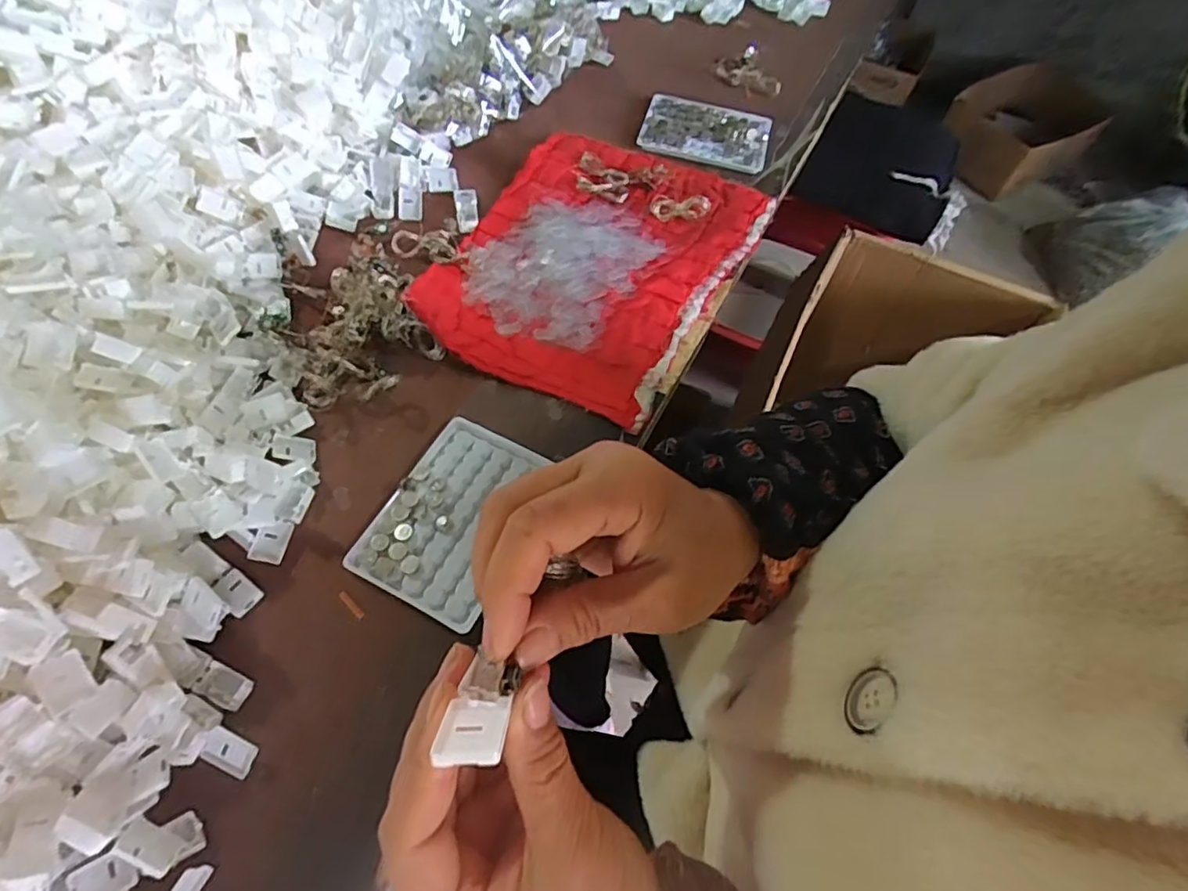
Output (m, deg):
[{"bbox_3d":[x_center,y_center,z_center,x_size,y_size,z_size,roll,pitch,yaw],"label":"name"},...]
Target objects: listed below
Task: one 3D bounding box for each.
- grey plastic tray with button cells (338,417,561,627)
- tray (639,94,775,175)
[{"bbox_3d":[-0.093,0.044,0.414,0.086,0.010,0.129,25,61,10],"label":"grey plastic tray with button cells"},{"bbox_3d":[0.118,-0.332,0.651,0.131,0.013,0.093,15,60,4],"label":"tray"}]

